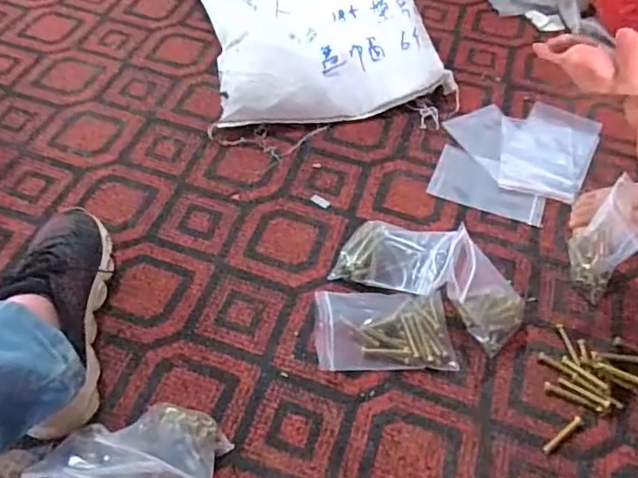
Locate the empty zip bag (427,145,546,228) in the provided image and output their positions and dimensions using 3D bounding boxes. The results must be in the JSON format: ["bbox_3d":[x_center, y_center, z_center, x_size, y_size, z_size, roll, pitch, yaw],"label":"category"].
[{"bbox_3d":[0.233,-0.075,0.798,0.149,0.006,0.091,18,61,11],"label":"empty zip bag"}]

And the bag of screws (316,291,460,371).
[{"bbox_3d":[0.072,0.095,0.644,0.147,0.024,0.097,0,53,-2],"label":"bag of screws"}]

